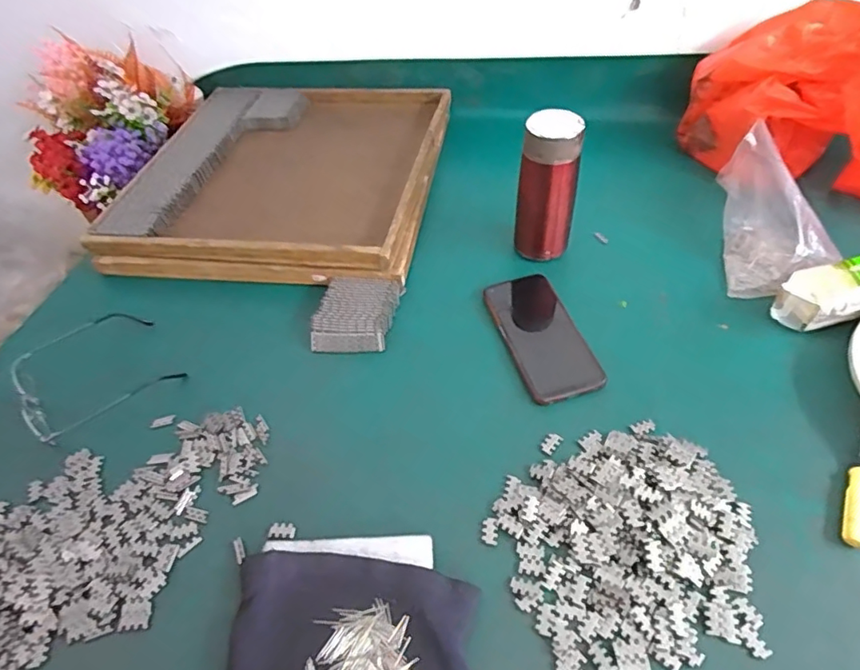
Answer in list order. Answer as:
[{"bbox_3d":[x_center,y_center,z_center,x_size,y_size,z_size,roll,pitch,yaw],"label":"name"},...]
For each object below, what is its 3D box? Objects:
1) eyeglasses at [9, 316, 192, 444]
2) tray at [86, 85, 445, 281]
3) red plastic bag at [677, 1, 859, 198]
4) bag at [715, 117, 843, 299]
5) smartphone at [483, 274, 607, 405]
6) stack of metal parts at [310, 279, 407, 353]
[{"bbox_3d":[-0.355,0.040,0.578,0.142,0.029,0.139,-33,53,-22],"label":"eyeglasses"},{"bbox_3d":[-0.203,-0.231,0.784,0.407,0.068,0.398,5,49,10],"label":"tray"},{"bbox_3d":[0.487,-0.272,0.644,0.164,0.178,0.331,-23,50,-14],"label":"red plastic bag"},{"bbox_3d":[0.393,-0.142,0.610,0.093,0.109,0.175,5,49,10],"label":"bag"},{"bbox_3d":[0.118,-0.002,0.581,0.078,0.014,0.164,-15,49,-8],"label":"smartphone"},{"bbox_3d":[-0.081,-0.024,0.603,0.081,0.020,0.100,13,61,3],"label":"stack of metal parts"}]

